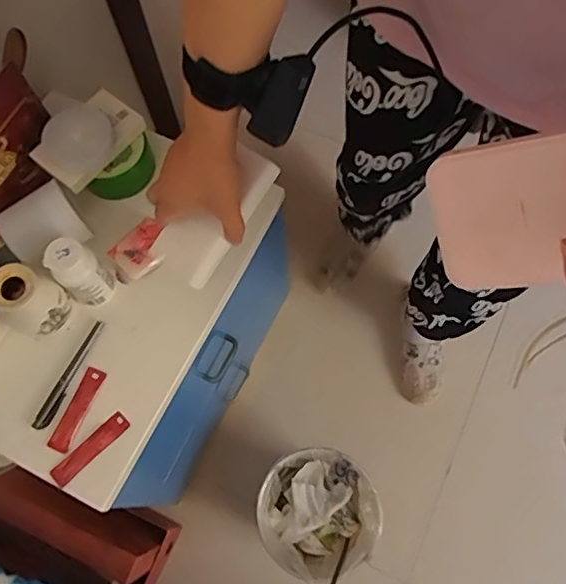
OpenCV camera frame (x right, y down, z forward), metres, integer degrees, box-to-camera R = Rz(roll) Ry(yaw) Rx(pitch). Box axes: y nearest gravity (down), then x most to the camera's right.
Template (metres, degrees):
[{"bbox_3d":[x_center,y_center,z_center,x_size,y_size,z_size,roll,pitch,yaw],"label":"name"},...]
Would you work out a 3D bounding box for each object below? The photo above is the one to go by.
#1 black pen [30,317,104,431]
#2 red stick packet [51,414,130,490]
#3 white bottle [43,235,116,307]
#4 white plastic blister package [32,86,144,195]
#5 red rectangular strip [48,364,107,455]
[{"bbox_3d":[-0.250,0.095,0.650,0.016,0.010,0.136,20,71,9],"label":"black pen"},{"bbox_3d":[-0.215,0.175,0.620,0.096,0.006,0.024,-43,74,-13],"label":"red stick packet"},{"bbox_3d":[-0.230,-0.021,0.633,0.048,0.097,0.045,-43,74,-13],"label":"white bottle"},{"bbox_3d":[-0.241,-0.191,0.679,0.075,0.037,0.130,39,75,15],"label":"white plastic blister package"},{"bbox_3d":[-0.237,0.134,0.637,0.025,0.004,0.097,20,71,9],"label":"red rectangular strip"}]

